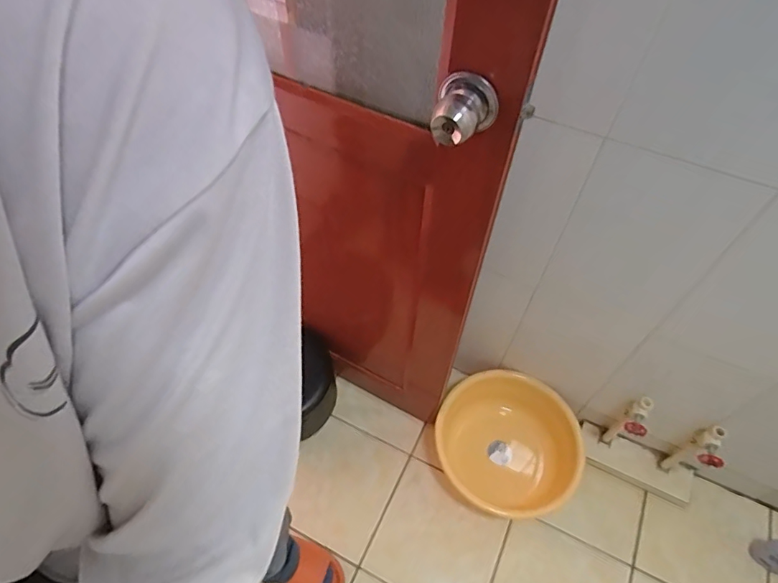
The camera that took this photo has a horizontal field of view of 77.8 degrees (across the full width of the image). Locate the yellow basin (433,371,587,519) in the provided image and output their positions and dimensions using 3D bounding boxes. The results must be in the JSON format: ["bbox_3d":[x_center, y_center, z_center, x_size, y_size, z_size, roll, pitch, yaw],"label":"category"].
[{"bbox_3d":[0.313,0.413,1.291,0.393,0.144,0.361,1,55,-1],"label":"yellow basin"}]

